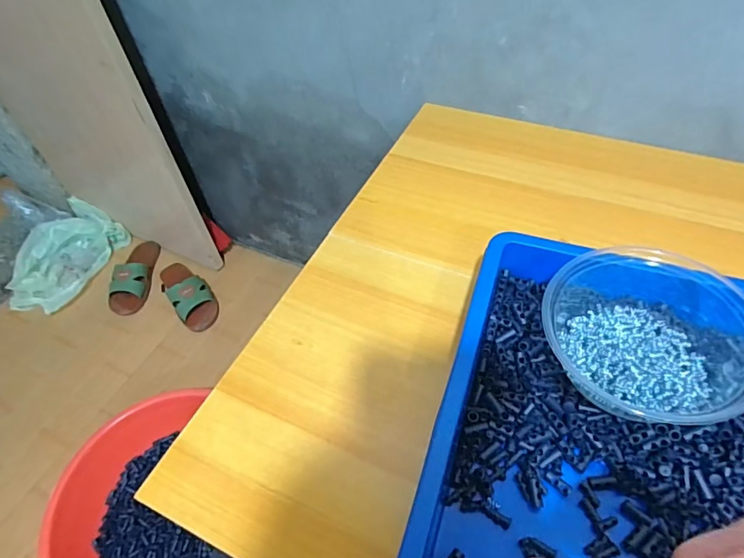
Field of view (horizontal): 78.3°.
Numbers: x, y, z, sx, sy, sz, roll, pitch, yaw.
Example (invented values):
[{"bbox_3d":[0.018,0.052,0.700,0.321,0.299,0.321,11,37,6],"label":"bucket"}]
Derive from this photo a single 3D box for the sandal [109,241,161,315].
[{"bbox_3d":[-0.588,-0.022,1.123,0.087,0.050,0.223,-4,51,0],"label":"sandal"}]

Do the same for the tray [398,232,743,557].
[{"bbox_3d":[0.160,0.138,0.289,0.243,0.070,0.349,14,53,14],"label":"tray"}]

